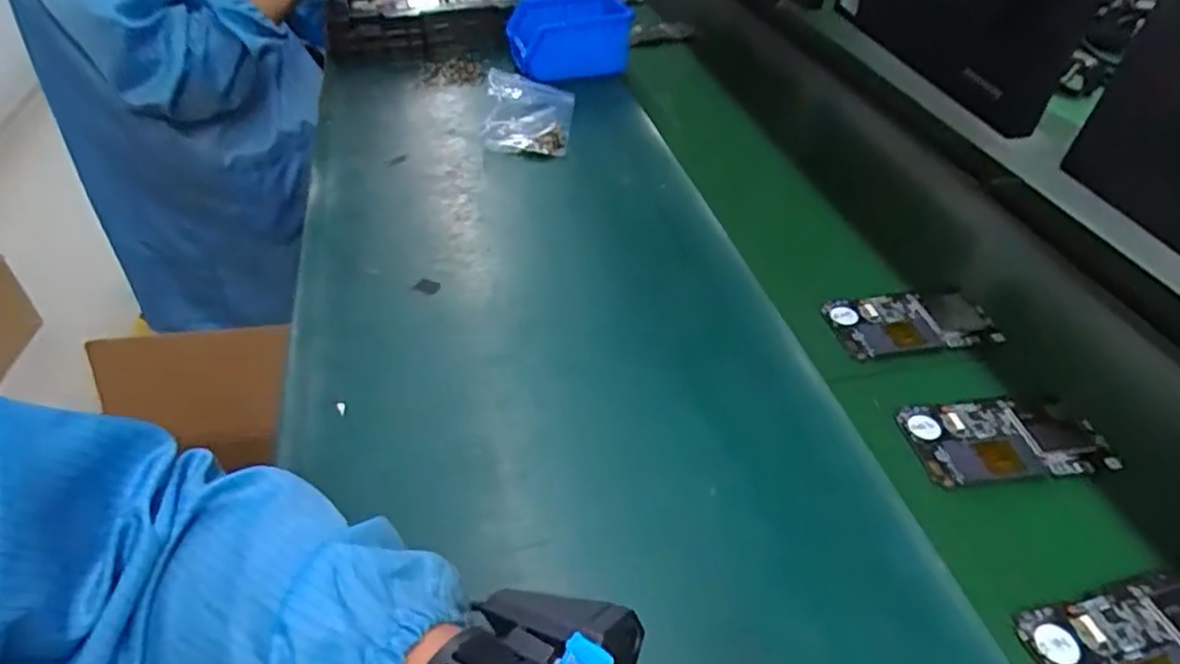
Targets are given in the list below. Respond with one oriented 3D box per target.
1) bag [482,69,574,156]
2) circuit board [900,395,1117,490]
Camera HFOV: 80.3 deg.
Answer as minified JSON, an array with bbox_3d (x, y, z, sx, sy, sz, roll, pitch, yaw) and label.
[{"bbox_3d":[-0.066,-0.229,0.748,0.093,0.040,0.126,0,42,-2],"label":"bag"},{"bbox_3d":[0.268,0.066,0.452,0.123,0.007,0.063,-5,43,-7],"label":"circuit board"}]

